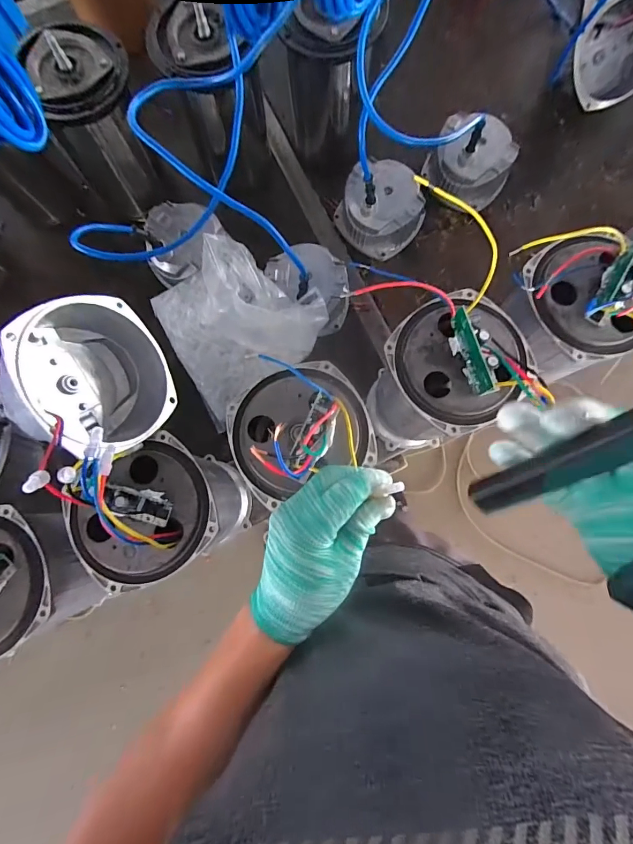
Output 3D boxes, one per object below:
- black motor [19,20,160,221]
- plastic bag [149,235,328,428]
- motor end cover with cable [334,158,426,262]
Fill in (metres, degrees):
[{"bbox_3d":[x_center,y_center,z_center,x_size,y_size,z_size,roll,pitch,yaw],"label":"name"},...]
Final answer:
[{"bbox_3d":[-0.300,-0.418,0.560,0.131,0.214,0.110,-18,81,-3],"label":"black motor"},{"bbox_3d":[-0.127,-0.147,0.545,0.187,0.112,0.211,-43,83,-6],"label":"plastic bag"},{"bbox_3d":[0.104,-0.337,0.625,0.112,0.086,0.116,-40,83,-6],"label":"motor end cover with cable"}]

